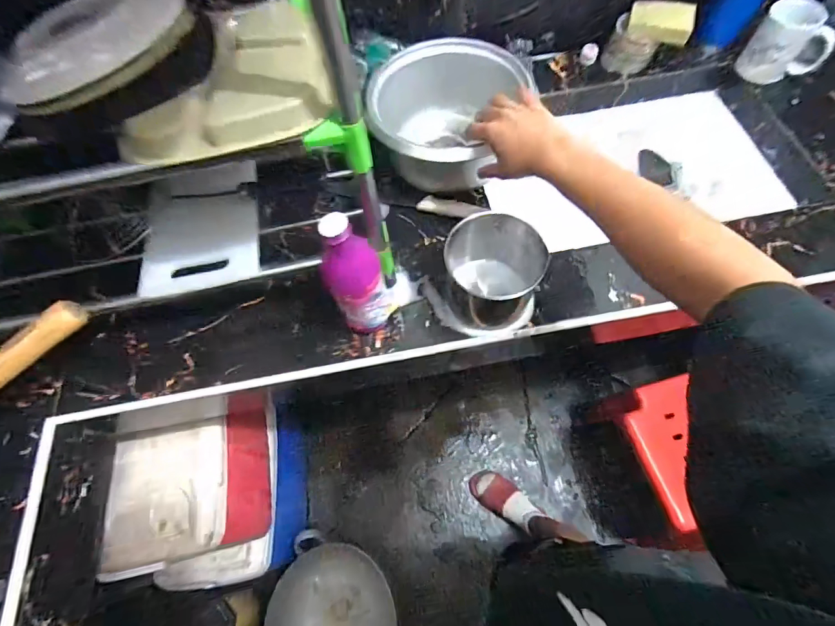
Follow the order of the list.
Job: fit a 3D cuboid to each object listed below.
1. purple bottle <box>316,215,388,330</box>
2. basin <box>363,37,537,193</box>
[{"bbox_3d":[-0.074,-0.035,0.498,0.067,0.216,0.057,-19,66,-5],"label":"purple bottle"},{"bbox_3d":[0.035,-0.306,0.644,0.192,0.143,0.229,33,72,16],"label":"basin"}]

